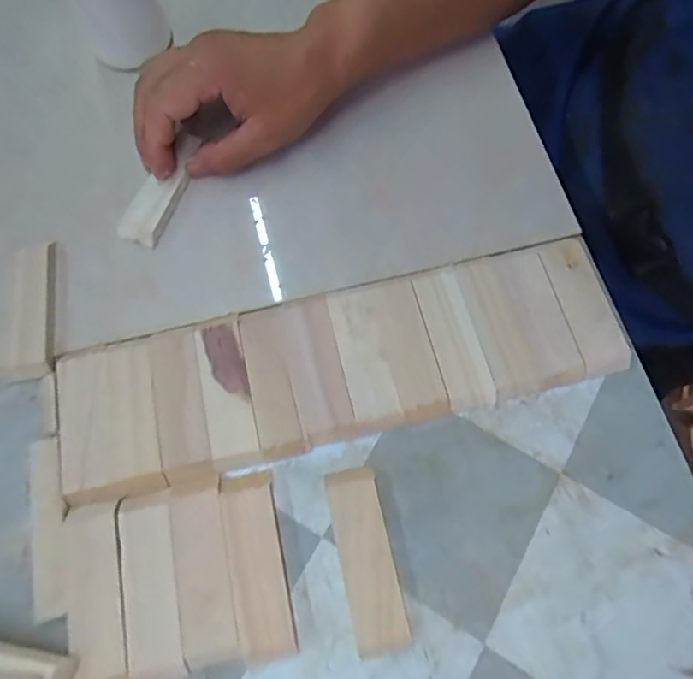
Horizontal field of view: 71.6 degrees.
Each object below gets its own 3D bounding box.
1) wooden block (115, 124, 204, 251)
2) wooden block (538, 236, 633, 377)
[{"bbox_3d":[-0.131,-0.109,0.346,0.027,0.010,0.089,24,78,7],"label":"wooden block"},{"bbox_3d":[0.158,-0.025,0.318,0.033,0.008,0.093,-12,73,-4],"label":"wooden block"}]

